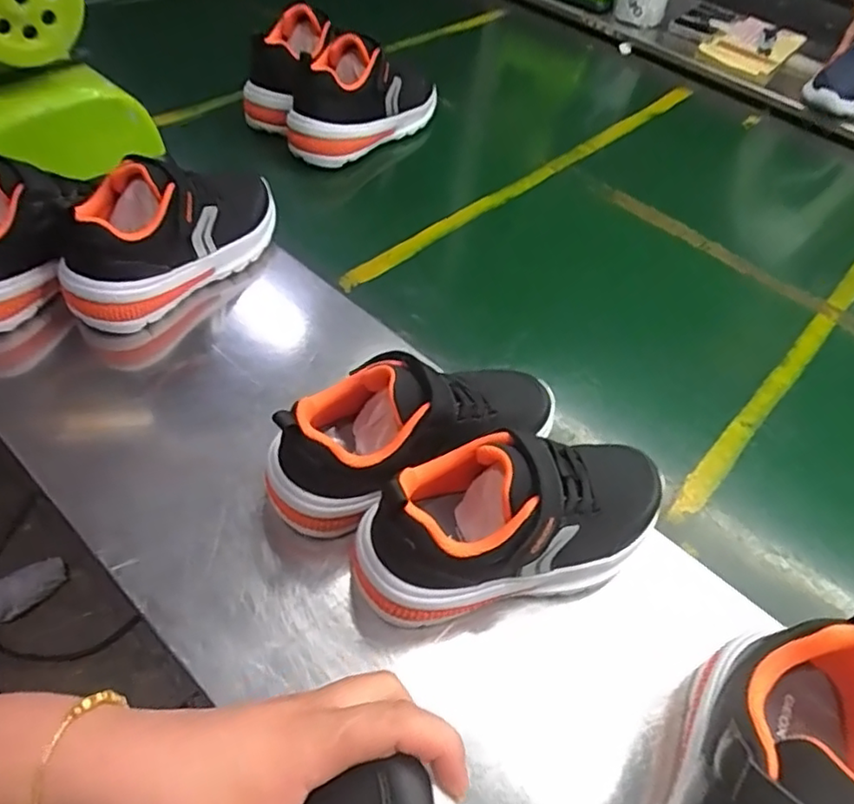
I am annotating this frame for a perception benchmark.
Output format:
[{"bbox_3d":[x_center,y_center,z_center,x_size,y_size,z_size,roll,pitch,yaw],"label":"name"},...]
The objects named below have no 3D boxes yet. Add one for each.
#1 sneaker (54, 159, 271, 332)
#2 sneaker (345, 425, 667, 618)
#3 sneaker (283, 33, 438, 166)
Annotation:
[{"bbox_3d":[-0.195,-0.142,0.481,0.065,0.089,0.194,31,55,18],"label":"sneaker"},{"bbox_3d":[0.055,0.065,0.350,0.191,0.083,0.068,-9,53,-12],"label":"sneaker"},{"bbox_3d":[-0.071,-0.344,0.680,0.074,0.095,0.198,34,56,19],"label":"sneaker"}]

